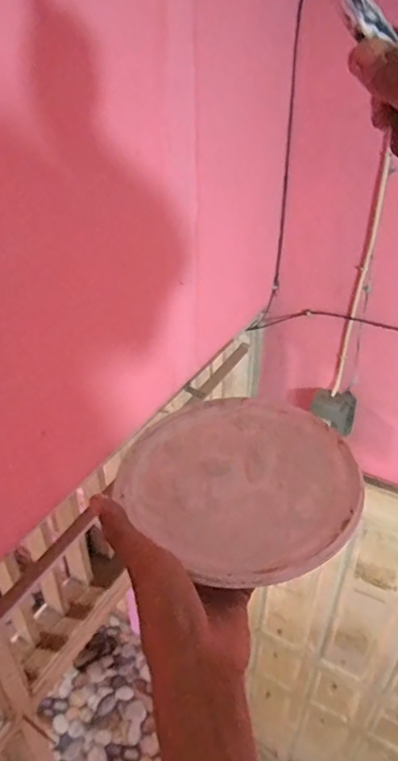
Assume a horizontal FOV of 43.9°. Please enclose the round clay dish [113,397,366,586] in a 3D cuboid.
[{"bbox_3d":[0.032,0.070,0.374,0.161,0.015,0.174,0,35,0],"label":"round clay dish"}]

